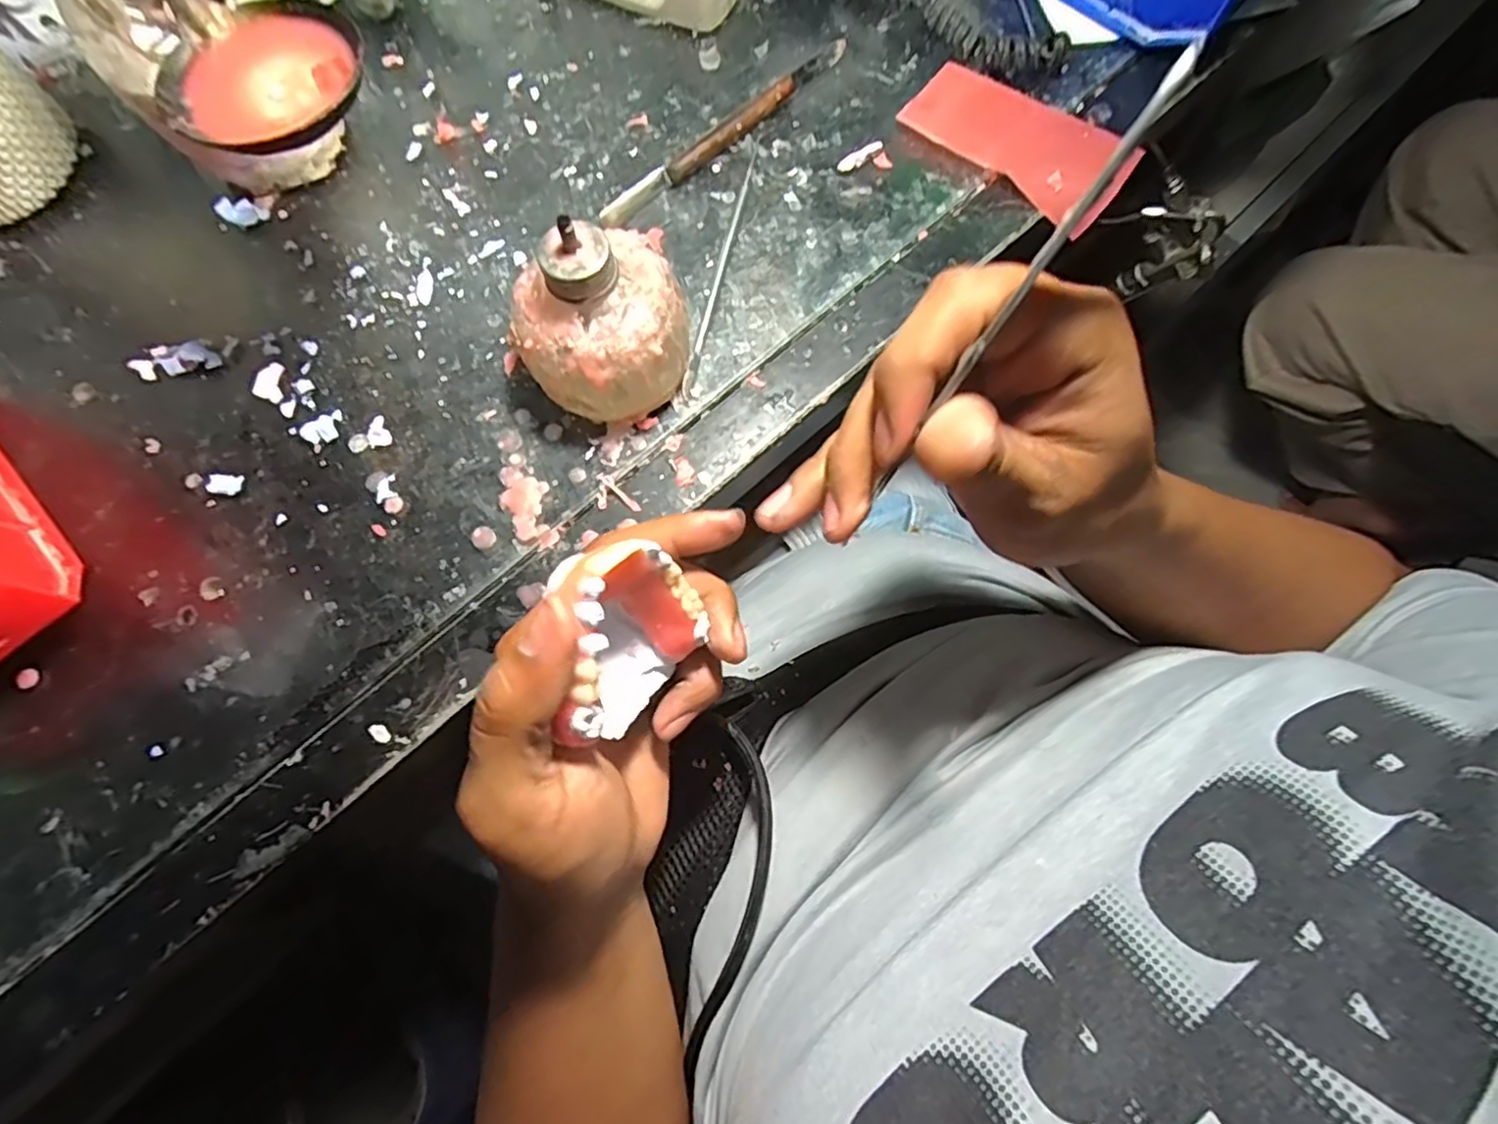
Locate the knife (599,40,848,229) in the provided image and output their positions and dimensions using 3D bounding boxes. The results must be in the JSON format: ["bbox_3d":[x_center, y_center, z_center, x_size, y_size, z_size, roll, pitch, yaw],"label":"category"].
[{"bbox_3d":[-0.011,-0.234,0.354,0.171,0.012,0.014,-41,79,-10],"label":"knife"}]

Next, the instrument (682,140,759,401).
[{"bbox_3d":[-0.014,-0.154,0.334,0.005,0.004,0.155,12,76,2],"label":"instrument"}]

